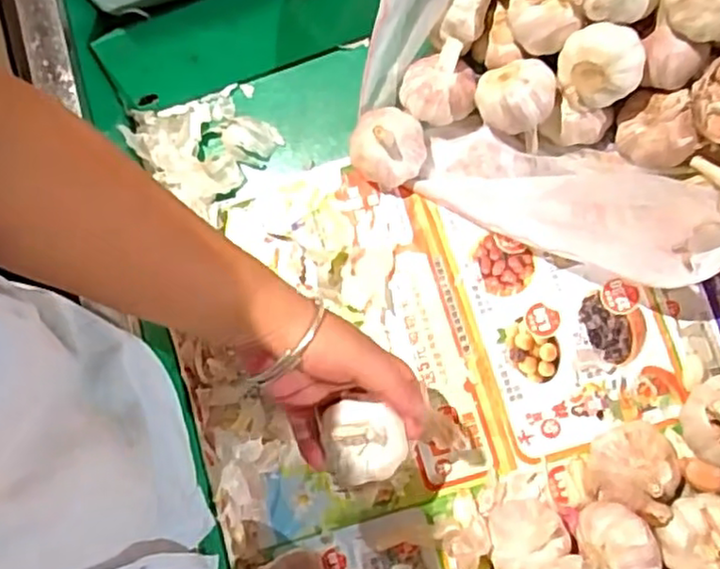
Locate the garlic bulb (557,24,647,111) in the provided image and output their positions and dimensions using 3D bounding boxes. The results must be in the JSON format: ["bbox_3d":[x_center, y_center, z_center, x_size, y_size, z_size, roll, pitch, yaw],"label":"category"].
[{"bbox_3d":[0.159,-0.147,0.452,0.048,0.038,0.049,-1,79,-1],"label":"garlic bulb"}]

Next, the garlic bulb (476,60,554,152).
[{"bbox_3d":[0.110,-0.130,0.489,0.059,0.053,0.043,26,80,4],"label":"garlic bulb"}]

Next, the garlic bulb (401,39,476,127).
[{"bbox_3d":[0.058,-0.142,0.501,0.049,0.040,0.053,0,79,-1],"label":"garlic bulb"}]

